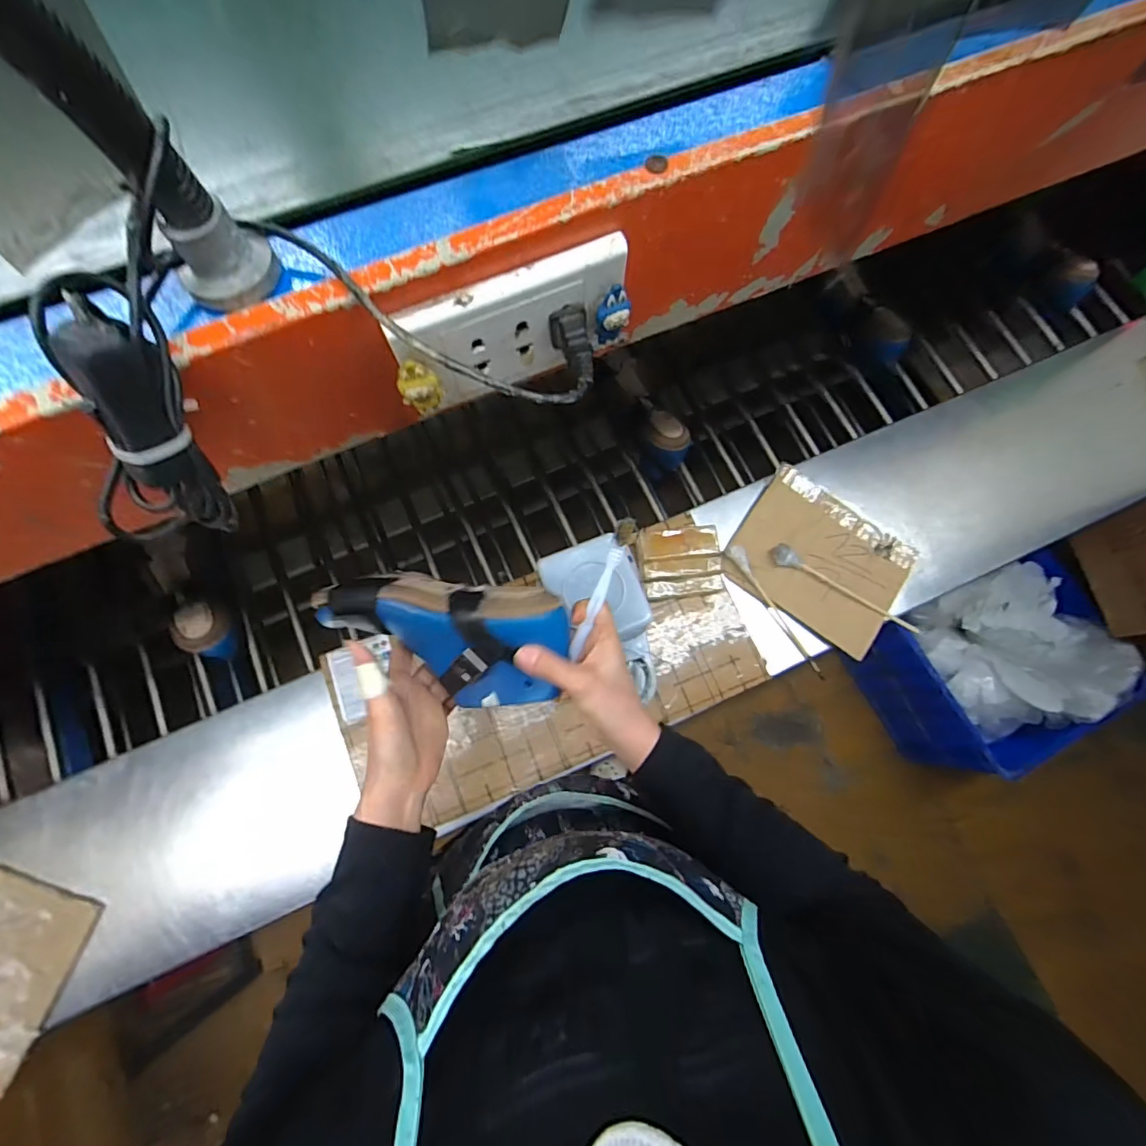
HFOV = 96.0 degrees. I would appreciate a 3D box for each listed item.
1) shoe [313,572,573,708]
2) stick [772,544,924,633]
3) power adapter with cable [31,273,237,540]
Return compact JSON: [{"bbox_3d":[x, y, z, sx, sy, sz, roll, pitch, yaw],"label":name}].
[{"bbox_3d":[-0.110,0.048,0.416,0.207,0.059,0.091,11,74,9],"label":"shoe"},{"bbox_3d":[0.341,0.016,0.643,0.200,0.020,0.026,28,77,6],"label":"stick"},{"bbox_3d":[-0.164,-0.057,0.199,0.030,0.100,0.040,12,42,5],"label":"power adapter with cable"}]

